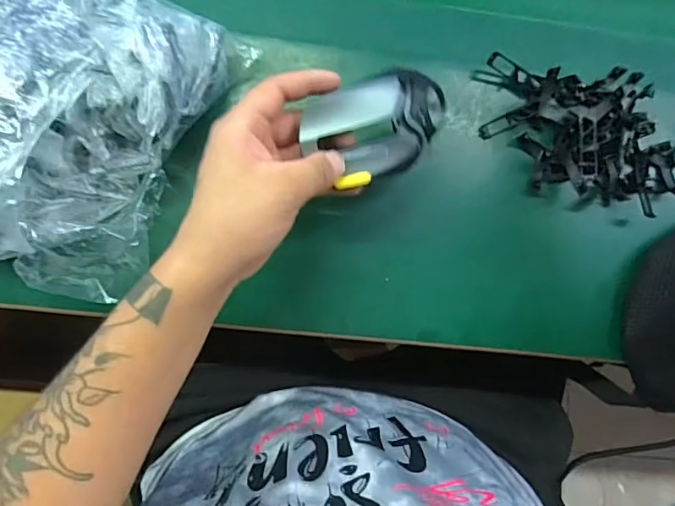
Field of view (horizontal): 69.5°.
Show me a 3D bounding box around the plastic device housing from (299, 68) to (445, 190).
[{"bbox_3d":[0.032,-0.088,0.337,0.109,0.033,0.061,-25,87,-6],"label":"plastic device housing"}]

